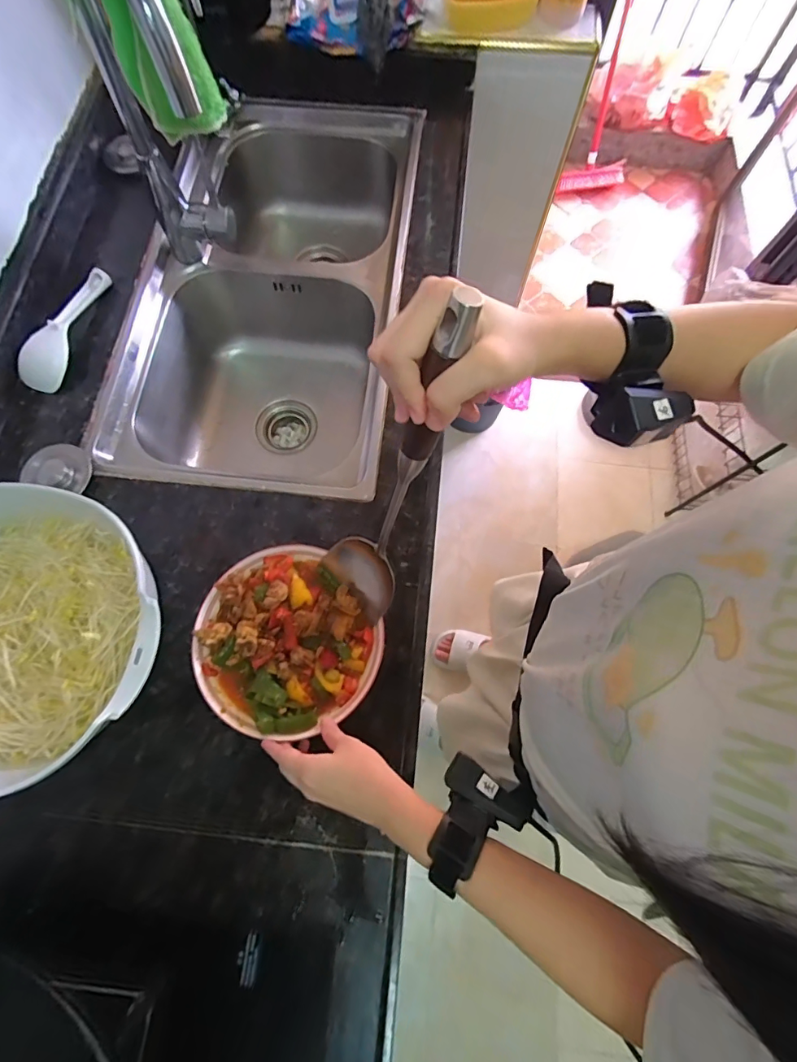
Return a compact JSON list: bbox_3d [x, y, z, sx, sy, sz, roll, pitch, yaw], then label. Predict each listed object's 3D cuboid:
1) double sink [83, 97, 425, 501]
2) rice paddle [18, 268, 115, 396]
[{"bbox_3d":[-0.190,-0.373,0.791,0.387,0.231,0.717,6,74,2],"label":"double sink"},{"bbox_3d":[-0.467,-0.288,0.635,0.050,0.033,0.193,14,75,4],"label":"rice paddle"}]

